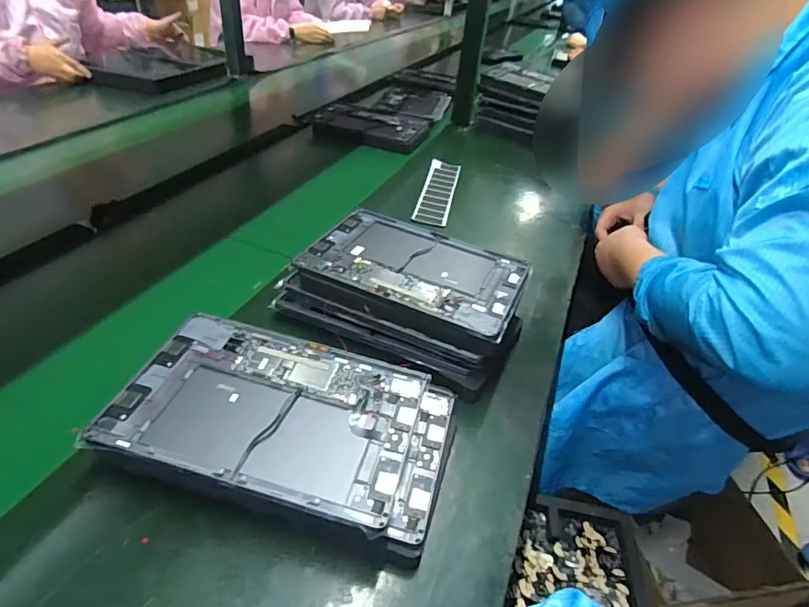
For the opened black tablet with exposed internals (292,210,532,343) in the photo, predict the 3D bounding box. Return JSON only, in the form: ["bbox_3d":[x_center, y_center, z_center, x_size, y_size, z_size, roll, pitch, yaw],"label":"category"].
[{"bbox_3d":[0.017,-0.048,0.607,0.262,0.016,0.174,19,39,16],"label":"opened black tablet with exposed internals"}]

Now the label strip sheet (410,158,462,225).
[{"bbox_3d":[0.068,-0.224,0.949,0.060,0.005,0.254,12,42,4],"label":"label strip sheet"}]

